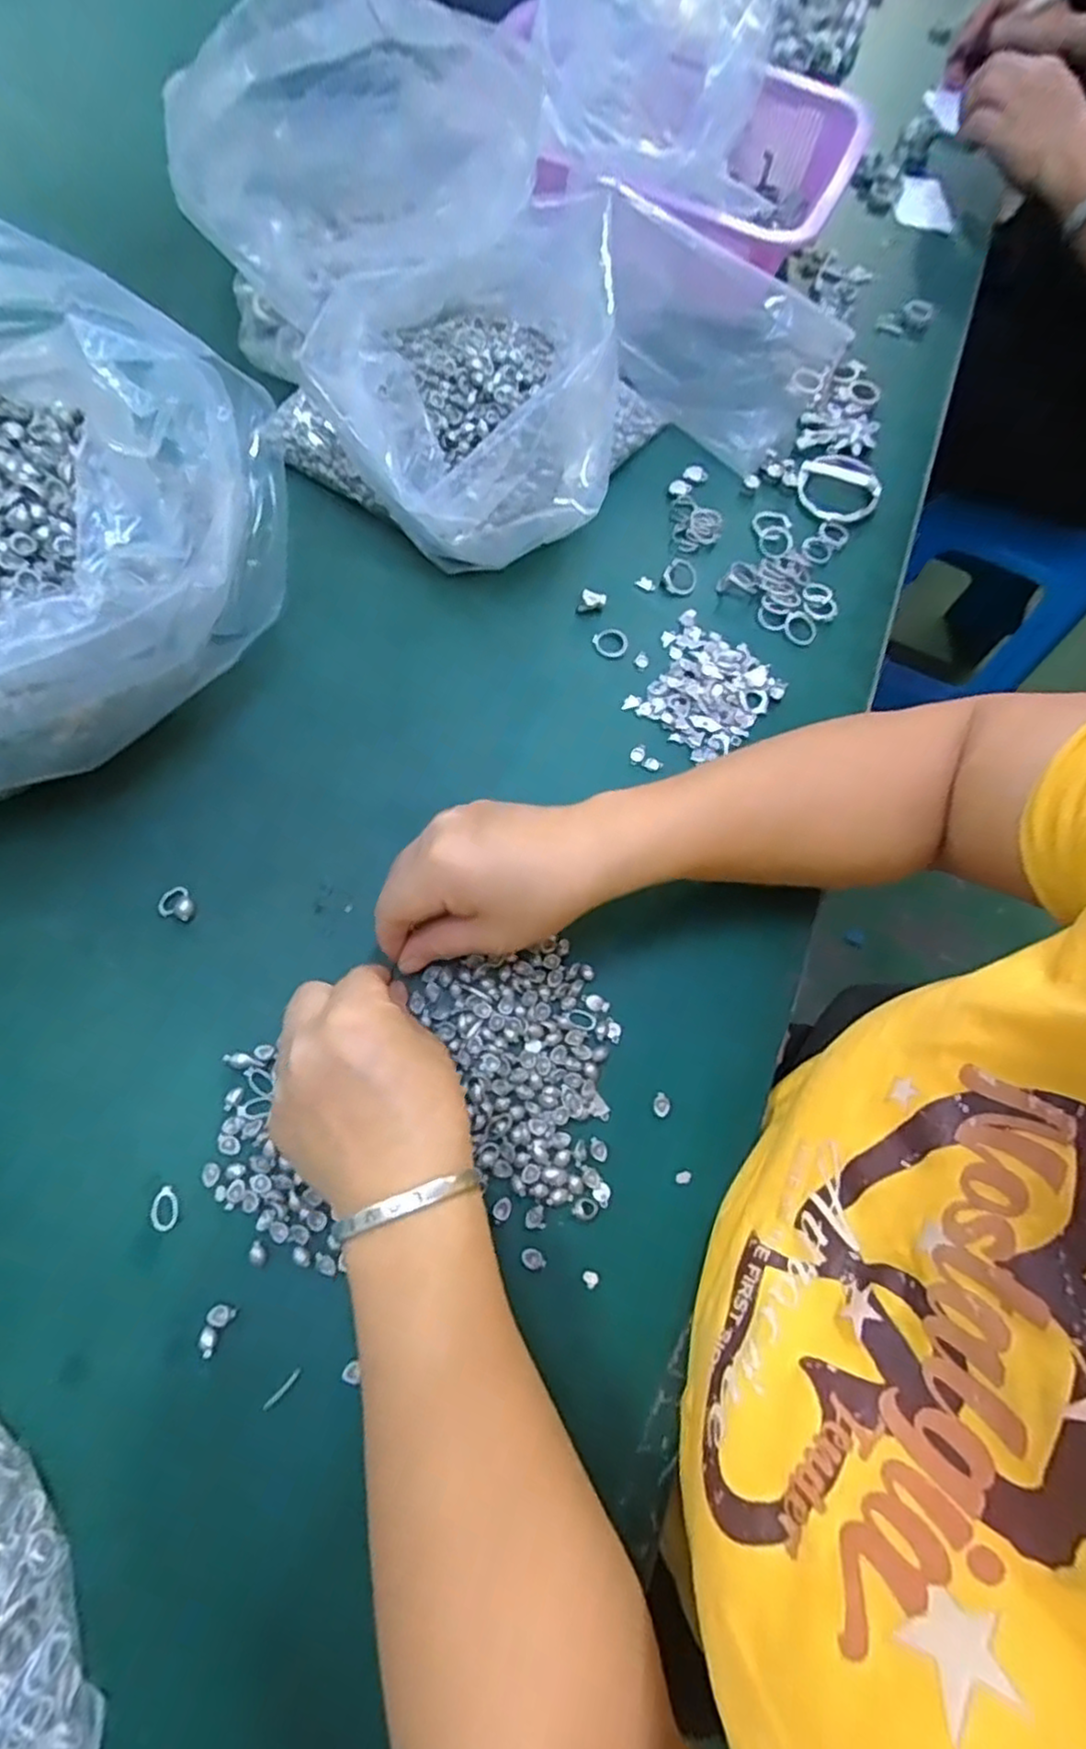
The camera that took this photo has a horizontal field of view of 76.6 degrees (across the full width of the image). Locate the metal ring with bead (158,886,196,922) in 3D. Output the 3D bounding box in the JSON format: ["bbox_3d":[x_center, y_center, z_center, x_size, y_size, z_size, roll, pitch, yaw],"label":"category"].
[{"bbox_3d":[-0.188,0.016,0.358,0.019,0.012,0.017,22,69,3],"label":"metal ring with bead"}]

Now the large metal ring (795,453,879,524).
[{"bbox_3d":[0.210,-0.281,0.497,0.058,0.011,0.061,2,69,-5],"label":"large metal ring"}]

